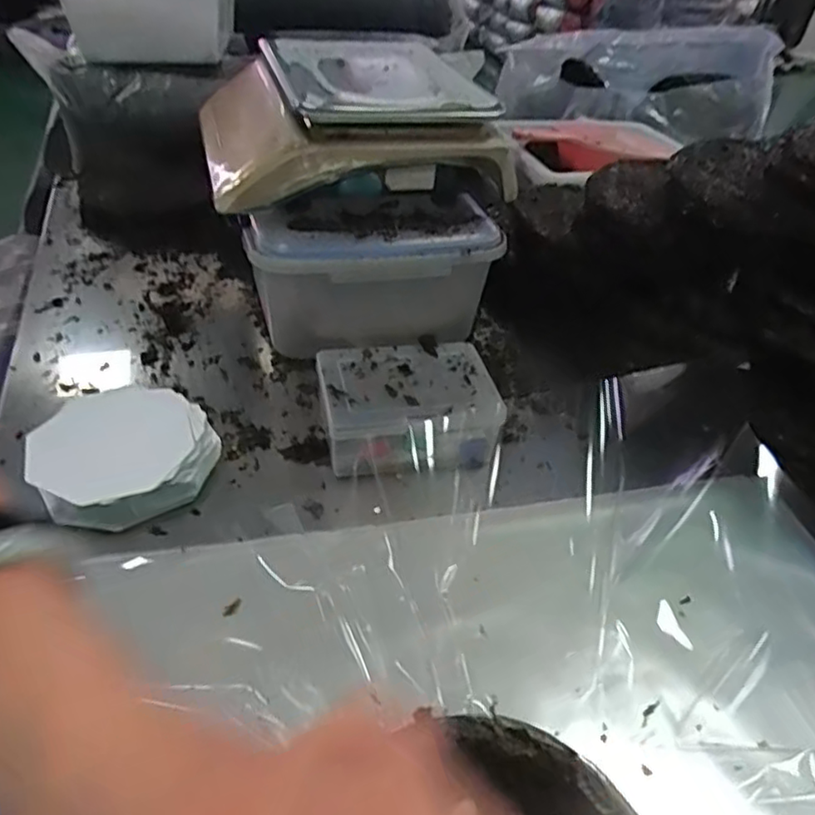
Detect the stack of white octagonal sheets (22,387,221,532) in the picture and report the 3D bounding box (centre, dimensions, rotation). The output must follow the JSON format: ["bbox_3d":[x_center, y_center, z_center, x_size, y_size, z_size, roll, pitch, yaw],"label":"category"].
[{"bbox_3d":[-0.274,0.040,0.618,0.157,0.056,0.160,-29,51,-35],"label":"stack of white octagonal sheets"}]

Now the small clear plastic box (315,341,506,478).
[{"bbox_3d":[-0.002,0.000,0.685,0.181,0.079,0.130,-7,41,-16],"label":"small clear plastic box"}]

